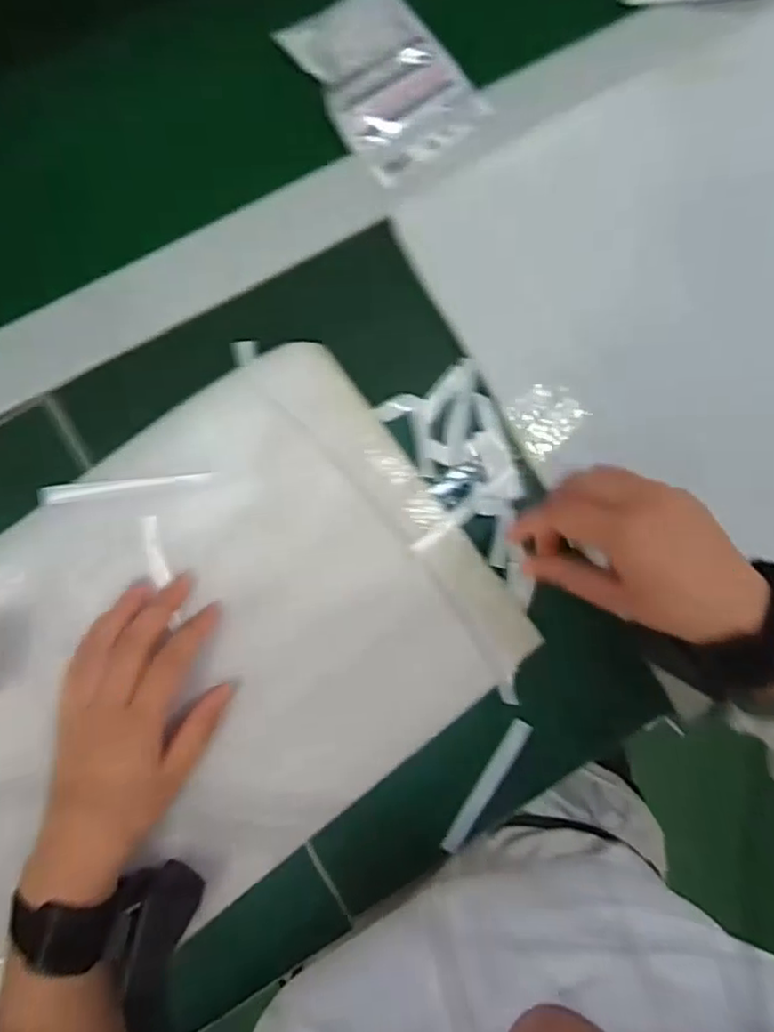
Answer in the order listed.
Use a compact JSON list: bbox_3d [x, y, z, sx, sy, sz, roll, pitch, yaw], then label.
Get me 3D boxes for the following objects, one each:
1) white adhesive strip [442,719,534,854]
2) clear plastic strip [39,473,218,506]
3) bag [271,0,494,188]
[{"bbox_3d":[0.069,0.183,0.439,0.015,0.004,0.098,32,83,-1],"label":"white adhesive strip"},{"bbox_3d":[-0.163,-0.020,0.407,0.104,0.009,0.011,-9,84,-7],"label":"clear plastic strip"},{"bbox_3d":[-0.002,-0.310,0.460,0.095,0.021,0.123,-39,88,-9],"label":"bag"}]

